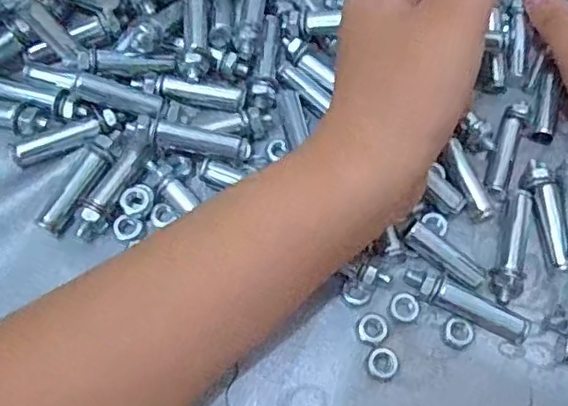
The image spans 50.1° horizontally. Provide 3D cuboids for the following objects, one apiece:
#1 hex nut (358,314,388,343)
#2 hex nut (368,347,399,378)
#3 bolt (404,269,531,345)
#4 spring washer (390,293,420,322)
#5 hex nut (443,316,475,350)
[{"bbox_3d":[0.039,0.054,0.262,0.012,0.004,0.012,25,67,6],"label":"hex nut"},{"bbox_3d":[0.042,0.068,0.256,0.012,0.006,0.012,42,70,13],"label":"hex nut"},{"bbox_3d":[0.081,0.044,0.266,0.057,0.008,0.012,23,66,5],"label":"bolt"},{"bbox_3d":[0.053,0.045,0.266,0.012,0.004,0.012,13,66,1],"label":"spring washer"},{"bbox_3d":[0.076,0.057,0.265,0.014,0.004,0.013,21,66,5],"label":"hex nut"}]

